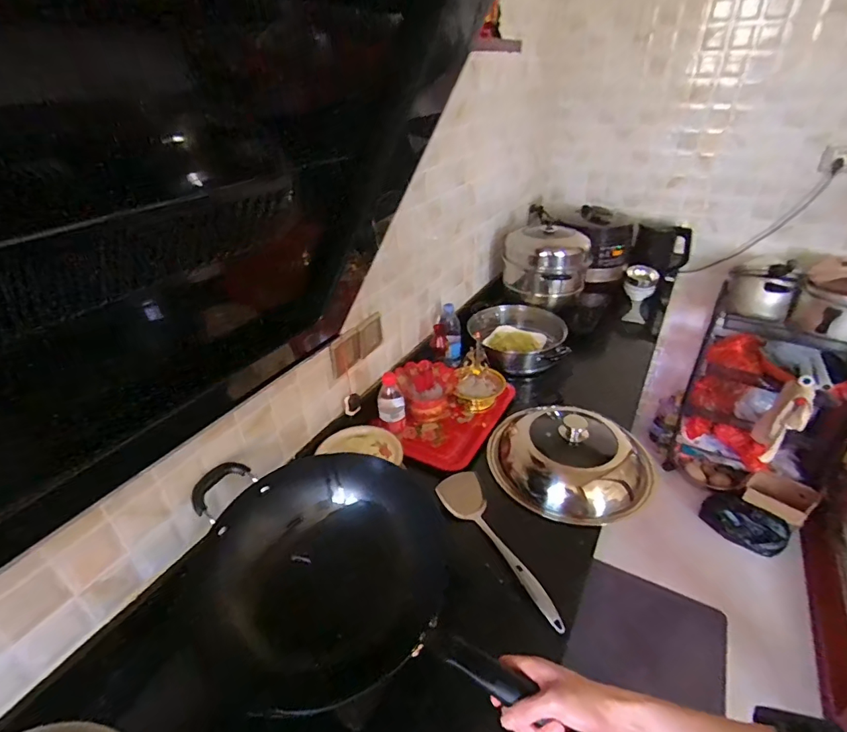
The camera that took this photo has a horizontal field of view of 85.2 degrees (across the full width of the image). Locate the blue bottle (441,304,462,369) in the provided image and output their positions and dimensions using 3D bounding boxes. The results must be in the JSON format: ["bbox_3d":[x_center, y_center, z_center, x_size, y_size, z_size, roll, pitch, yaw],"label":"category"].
[{"bbox_3d":[0.088,-0.093,1.378,0.062,0.191,0.066,-11,34,-14],"label":"blue bottle"}]

